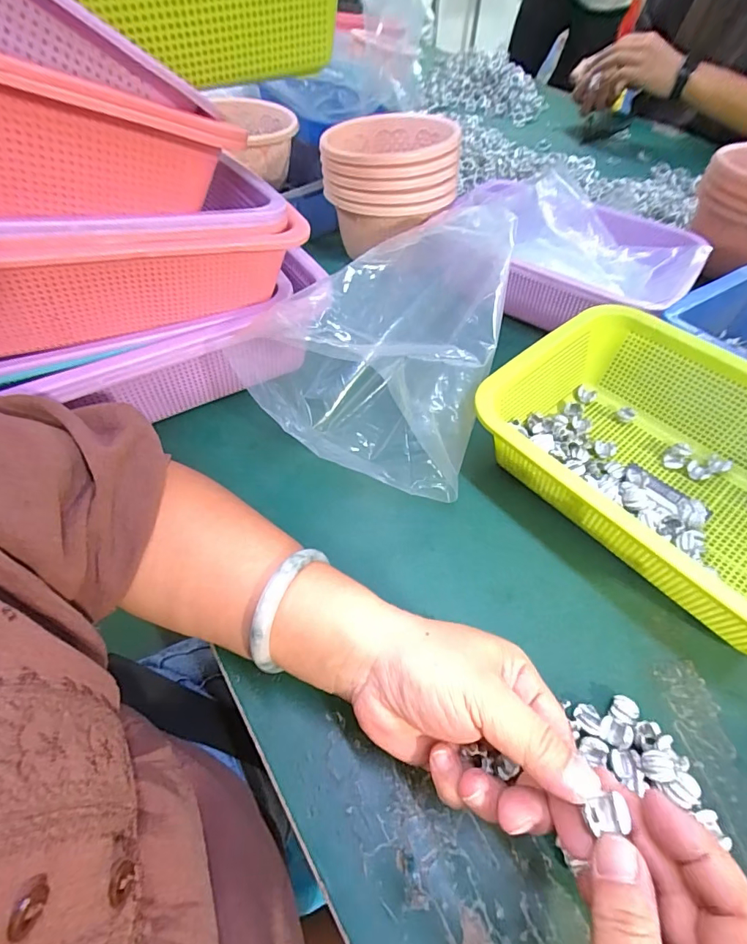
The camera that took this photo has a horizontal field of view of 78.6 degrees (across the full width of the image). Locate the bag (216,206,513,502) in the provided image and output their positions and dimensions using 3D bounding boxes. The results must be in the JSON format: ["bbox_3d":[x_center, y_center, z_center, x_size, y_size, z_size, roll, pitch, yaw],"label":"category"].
[{"bbox_3d":[0.028,-0.128,0.405,0.204,0.115,0.254,25,55,17],"label":"bag"}]

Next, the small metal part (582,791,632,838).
[{"bbox_3d":[0.089,0.133,0.177,0.015,0.006,0.012,-1,52,-3],"label":"small metal part"}]

